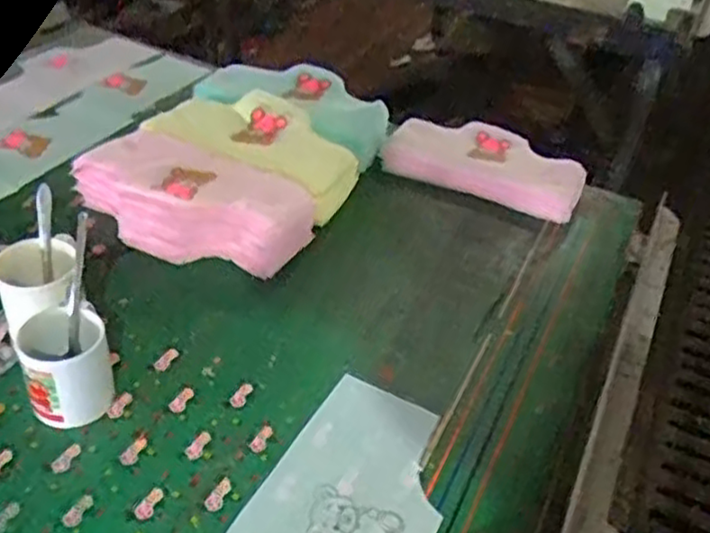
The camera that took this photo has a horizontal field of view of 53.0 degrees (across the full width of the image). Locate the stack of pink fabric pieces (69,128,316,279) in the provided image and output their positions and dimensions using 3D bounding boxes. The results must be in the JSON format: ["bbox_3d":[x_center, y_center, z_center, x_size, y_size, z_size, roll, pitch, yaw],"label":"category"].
[{"bbox_3d":[-0.219,-0.087,0.970,0.315,0.089,0.160,17,40,11],"label":"stack of pink fabric pieces"}]

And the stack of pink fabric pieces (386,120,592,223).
[{"bbox_3d":[0.213,-0.168,1.187,0.321,0.062,0.130,19,41,13],"label":"stack of pink fabric pieces"}]

